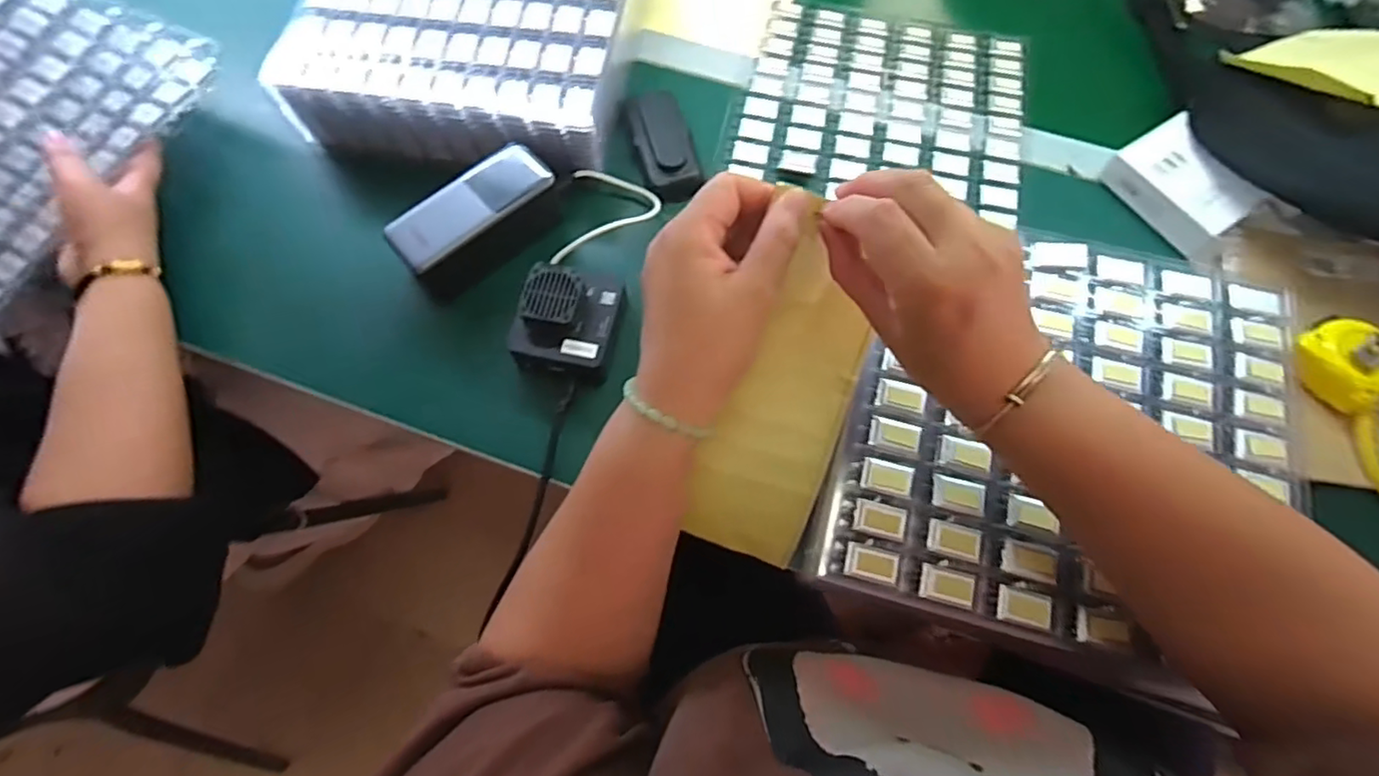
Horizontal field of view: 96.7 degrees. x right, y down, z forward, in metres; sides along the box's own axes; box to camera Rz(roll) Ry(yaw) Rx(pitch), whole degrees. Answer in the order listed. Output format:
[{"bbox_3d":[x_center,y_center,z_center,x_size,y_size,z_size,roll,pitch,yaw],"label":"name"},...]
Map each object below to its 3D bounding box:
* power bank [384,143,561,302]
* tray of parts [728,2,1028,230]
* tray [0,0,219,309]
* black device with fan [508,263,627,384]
[{"bbox_3d":[-0.165,-0.131,0.491,0.133,0.058,0.059,-40,74,-15],"label":"power bank"},{"bbox_3d":[0.178,-0.262,0.559,0.244,0.014,0.218,12,69,4],"label":"tray of parts"},{"bbox_3d":[-0.568,-0.225,0.501,0.251,0.026,0.272,24,70,9],"label":"tray"},{"bbox_3d":[-0.090,-0.051,0.459,0.073,0.040,0.079,15,69,5],"label":"black device with fan"}]

